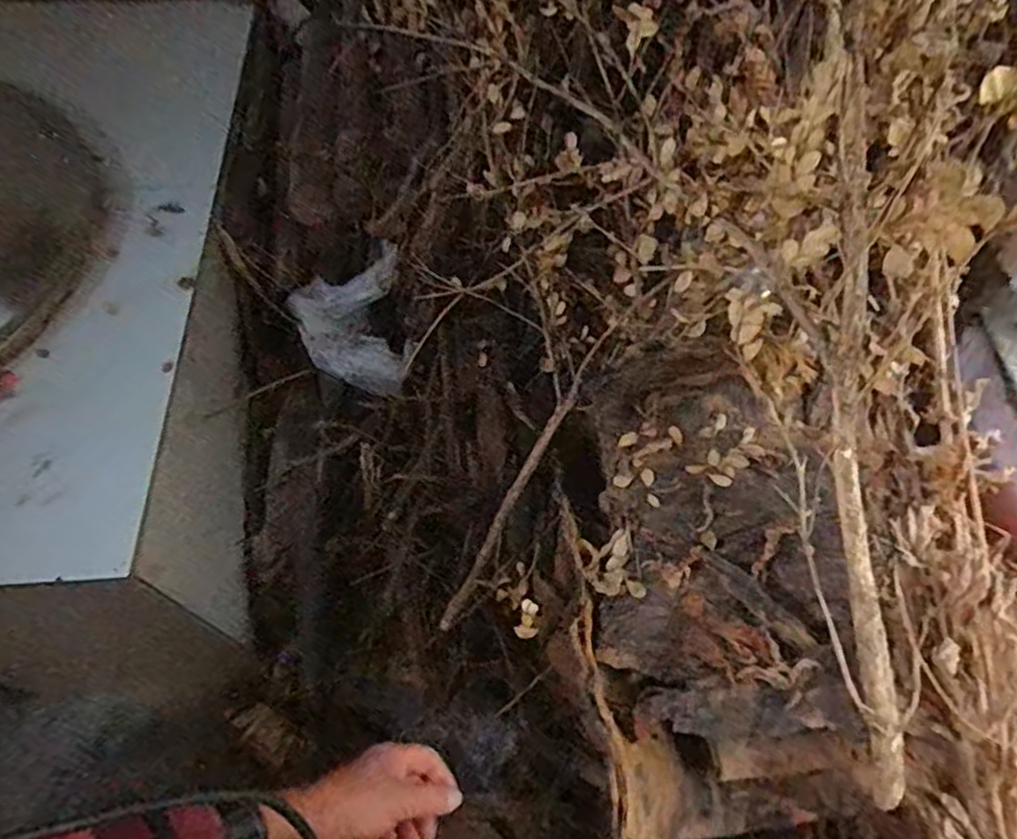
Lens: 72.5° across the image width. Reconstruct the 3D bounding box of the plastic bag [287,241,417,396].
[{"bbox_3d":[-0.202,-0.124,0.885,0.148,0.100,0.171,-12,61,-10],"label":"plastic bag"}]

